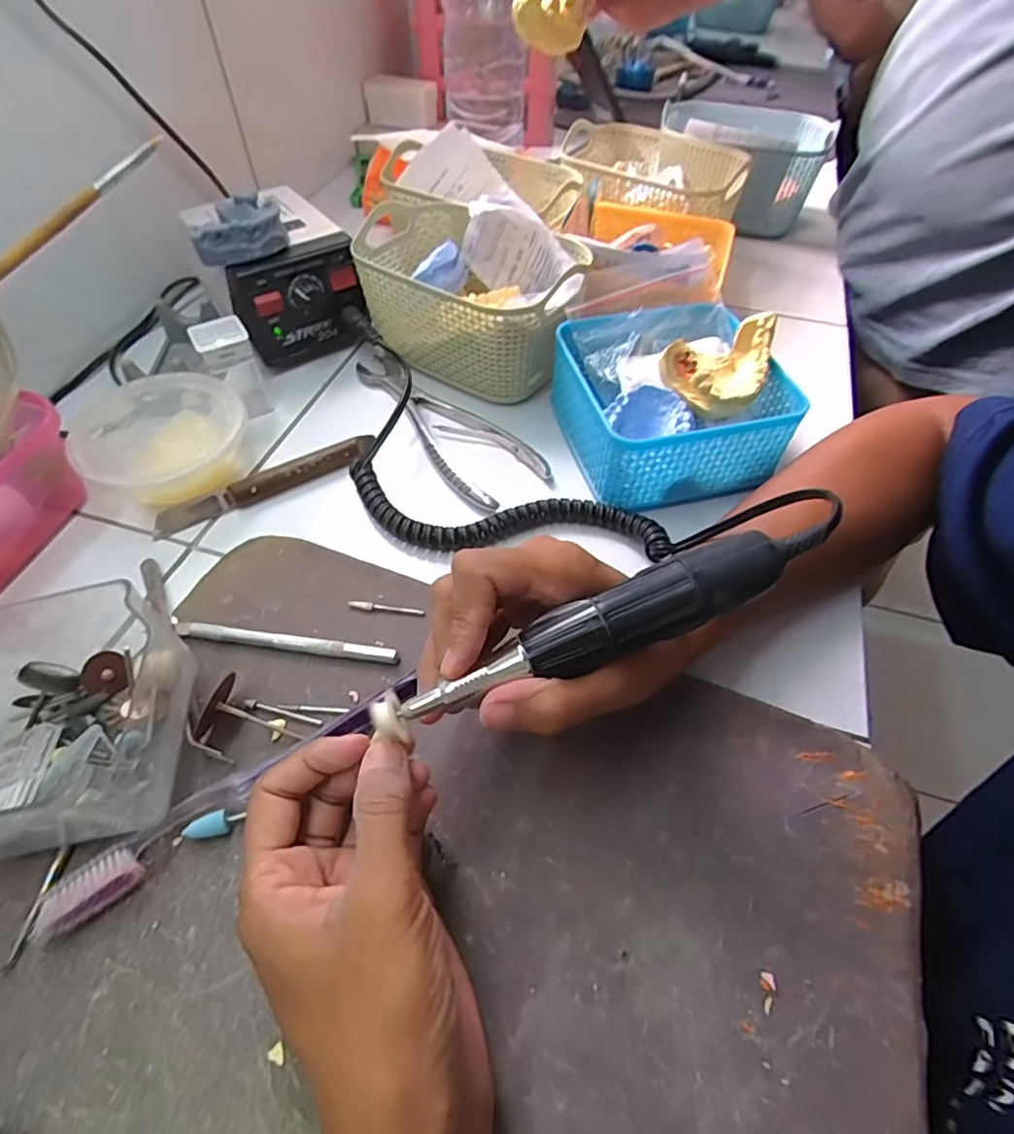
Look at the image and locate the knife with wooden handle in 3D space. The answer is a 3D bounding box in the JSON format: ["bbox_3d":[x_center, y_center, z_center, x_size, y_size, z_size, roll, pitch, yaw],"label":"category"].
[{"bbox_3d":[-0.158,-0.056,0.386,0.147,0.016,0.021,-23,57,-17],"label":"knife with wooden handle"}]

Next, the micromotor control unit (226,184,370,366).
[{"bbox_3d":[-0.178,-0.238,0.474,0.090,0.090,0.126,-18,56,-15],"label":"micromotor control unit"}]

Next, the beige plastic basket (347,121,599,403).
[{"bbox_3d":[-0.028,-0.210,0.451,0.173,0.088,0.119,30,58,19],"label":"beige plastic basket"}]

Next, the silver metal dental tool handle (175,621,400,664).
[{"bbox_3d":[-0.120,0.040,0.312,0.123,0.005,0.008,7,53,4],"label":"silver metal dental tool handle"}]

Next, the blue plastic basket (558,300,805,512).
[{"bbox_3d":[0.110,-0.112,0.392,0.133,0.068,0.131,-12,54,-10],"label":"blue plastic basket"}]

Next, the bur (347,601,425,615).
[{"bbox_3d":[-0.069,0.023,0.329,0.043,0.004,0.005,6,53,3],"label":"bur"}]

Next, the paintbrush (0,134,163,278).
[{"bbox_3d":[-0.258,-0.162,0.302,0.192,0.008,0.012,-40,61,0],"label":"paintbrush"}]

